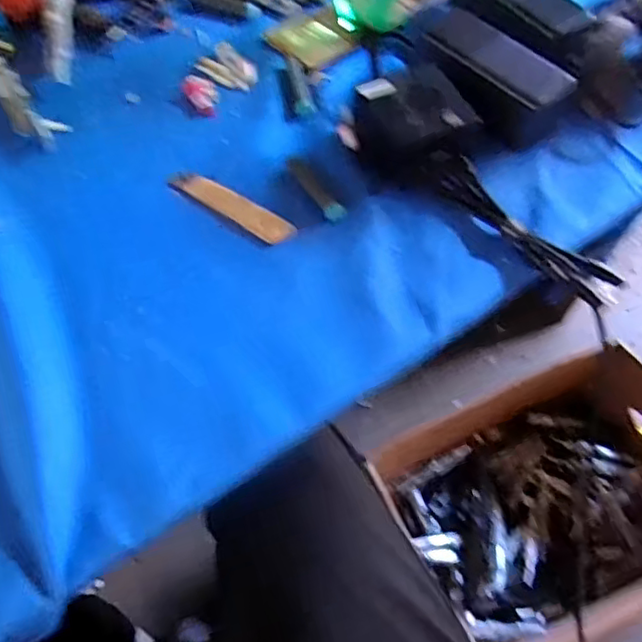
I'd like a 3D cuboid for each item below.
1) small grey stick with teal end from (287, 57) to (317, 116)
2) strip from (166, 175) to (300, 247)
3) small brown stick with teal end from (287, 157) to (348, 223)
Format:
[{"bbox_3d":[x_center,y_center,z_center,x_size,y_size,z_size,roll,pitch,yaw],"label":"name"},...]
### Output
[{"bbox_3d":[-0.018,-0.205,0.545,0.017,0.006,0.068,-8,61,-7],"label":"small grey stick with teal end"},{"bbox_3d":[-0.068,-0.088,0.474,0.102,0.004,0.022,31,63,14],"label":"strip"},{"bbox_3d":[-0.005,-0.104,0.488,0.016,0.005,0.074,-29,65,-18],"label":"small brown stick with teal end"}]

